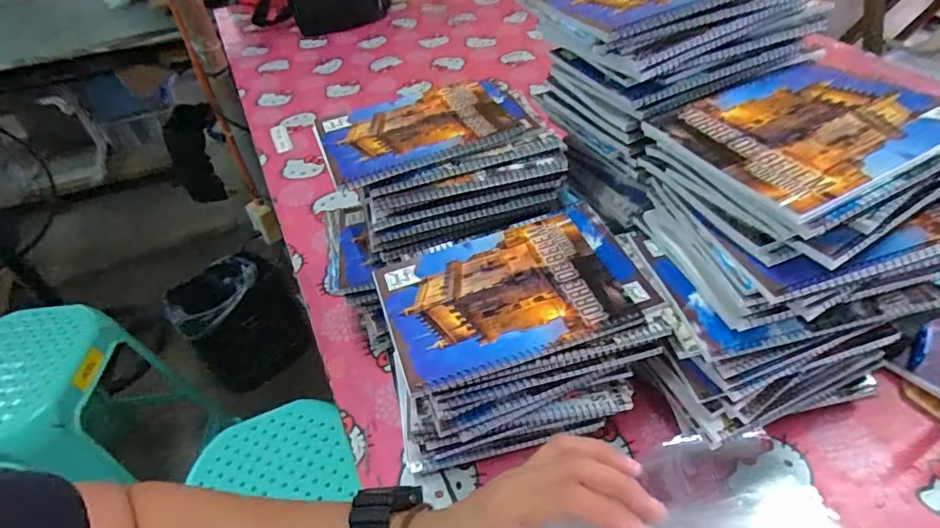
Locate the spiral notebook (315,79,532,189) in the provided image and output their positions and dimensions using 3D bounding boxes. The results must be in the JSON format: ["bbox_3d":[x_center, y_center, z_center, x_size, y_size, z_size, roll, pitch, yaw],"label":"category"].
[{"bbox_3d":[-0.049,-0.149,0.561,0.215,0.016,0.148,-19,45,-13],"label":"spiral notebook"}]

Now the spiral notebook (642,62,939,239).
[{"bbox_3d":[0.261,-0.105,0.392,0.194,0.019,0.157,-21,46,-15],"label":"spiral notebook"}]

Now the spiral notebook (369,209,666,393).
[{"bbox_3d":[0.036,0.022,0.457,0.222,0.010,0.146,-19,45,-12],"label":"spiral notebook"}]

